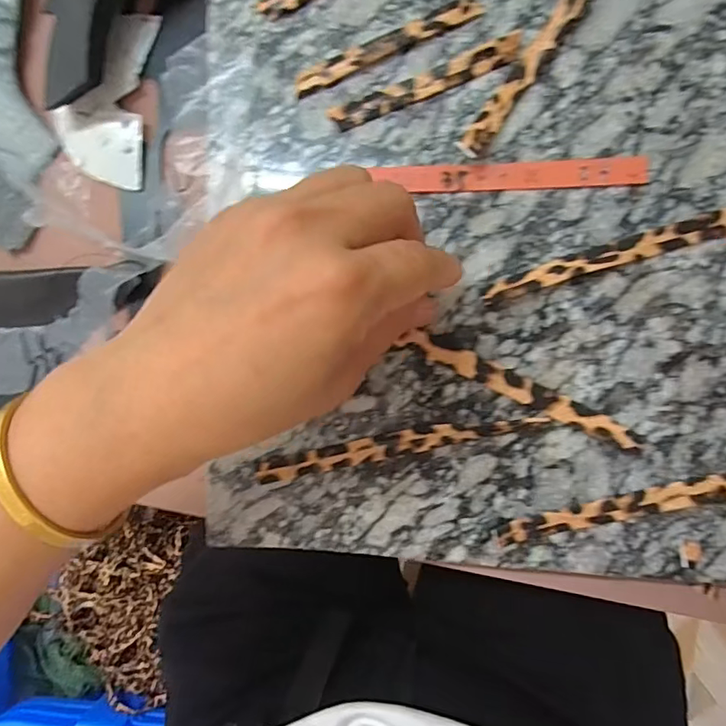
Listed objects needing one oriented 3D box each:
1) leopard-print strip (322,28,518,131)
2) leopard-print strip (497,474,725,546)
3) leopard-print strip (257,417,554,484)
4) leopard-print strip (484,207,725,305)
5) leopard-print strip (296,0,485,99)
[{"bbox_3d":[0.027,-0.127,0.220,0.087,0.005,0.012,-19,87,8],"label":"leopard-print strip"},{"bbox_3d":[0.121,0.059,0.204,0.126,0.006,0.011,-15,87,8],"label":"leopard-print strip"},{"bbox_3d":[0.015,0.037,0.221,0.130,0.006,0.012,-14,86,9],"label":"leopard-print strip"},{"bbox_3d":[0.117,-0.049,0.207,0.130,0.006,0.011,-16,87,8],"label":"leopard-print strip"},{"bbox_3d":[0.010,-0.146,0.223,0.088,0.004,0.011,-21,87,8],"label":"leopard-print strip"}]

